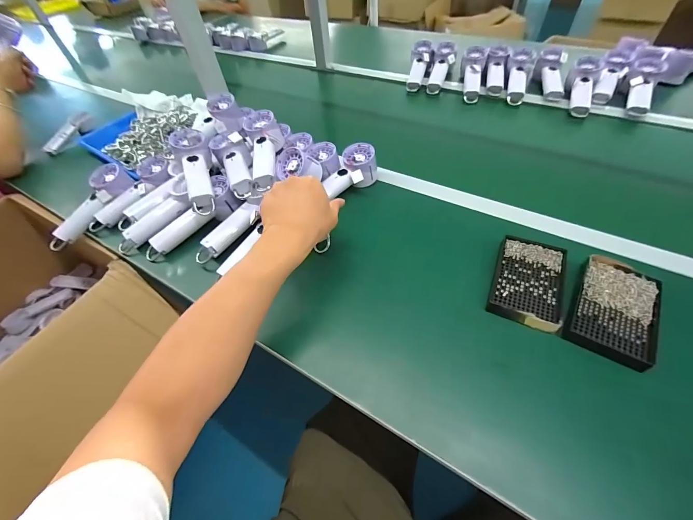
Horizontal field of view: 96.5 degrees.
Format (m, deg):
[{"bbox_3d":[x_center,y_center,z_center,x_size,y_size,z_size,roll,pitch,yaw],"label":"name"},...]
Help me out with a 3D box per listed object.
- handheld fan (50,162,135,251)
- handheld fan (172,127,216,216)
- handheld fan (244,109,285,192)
[{"bbox_3d":[-0.511,-0.105,0.612,0.054,0.040,0.197,20,72,20],"label":"handheld fan"},{"bbox_3d":[-0.279,-0.163,0.578,0.064,0.054,0.184,-18,70,-8],"label":"handheld fan"},{"bbox_3d":[-0.158,-0.206,0.596,0.068,0.052,0.188,-7,66,0],"label":"handheld fan"}]

